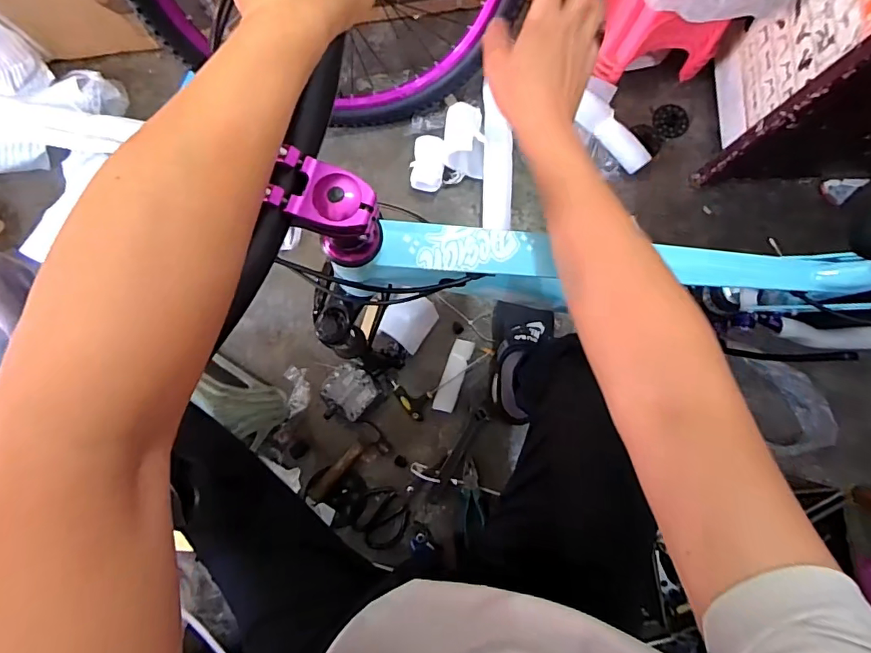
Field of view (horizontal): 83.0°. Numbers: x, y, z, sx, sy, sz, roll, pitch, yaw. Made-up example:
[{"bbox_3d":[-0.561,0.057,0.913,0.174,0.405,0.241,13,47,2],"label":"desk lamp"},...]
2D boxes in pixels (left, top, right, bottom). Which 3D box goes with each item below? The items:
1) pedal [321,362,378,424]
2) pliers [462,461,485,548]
[{"bbox_3d":[-0.171,0.133,0.961,0.102,0.047,0.116,42,85,3],"label":"pedal"},{"bbox_3d":[0.072,0.338,0.955,0.037,0.019,0.147,-3,85,-1],"label":"pliers"}]

